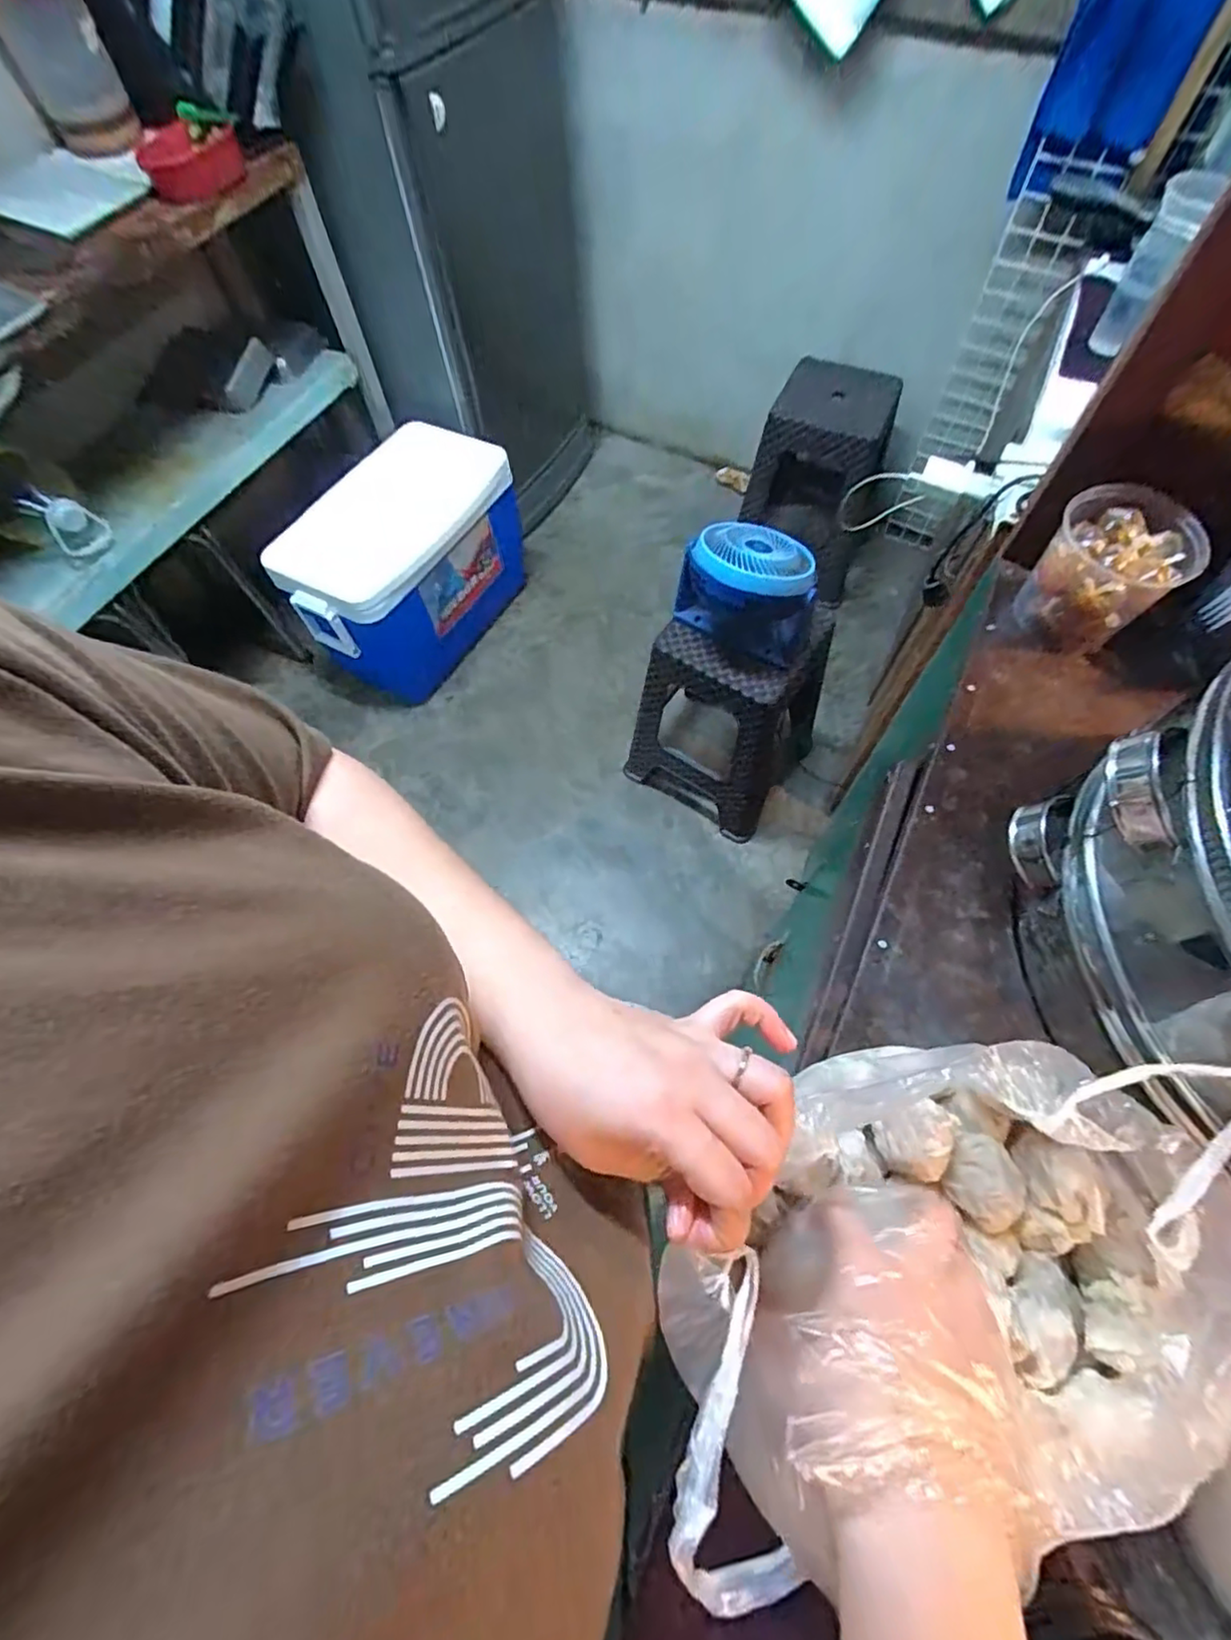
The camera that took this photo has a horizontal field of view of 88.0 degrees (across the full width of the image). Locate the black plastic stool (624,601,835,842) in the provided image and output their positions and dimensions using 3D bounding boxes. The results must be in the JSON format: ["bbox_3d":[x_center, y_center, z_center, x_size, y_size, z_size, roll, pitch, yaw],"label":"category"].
[{"bbox_3d":[0.240,-0.232,1.410,0.359,0.501,0.271,30,69,15],"label":"black plastic stool"}]

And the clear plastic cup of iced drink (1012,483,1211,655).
[{"bbox_3d":[0.442,-0.222,0.582,0.110,0.105,0.100,-1,64,1],"label":"clear plastic cup of iced drink"}]

